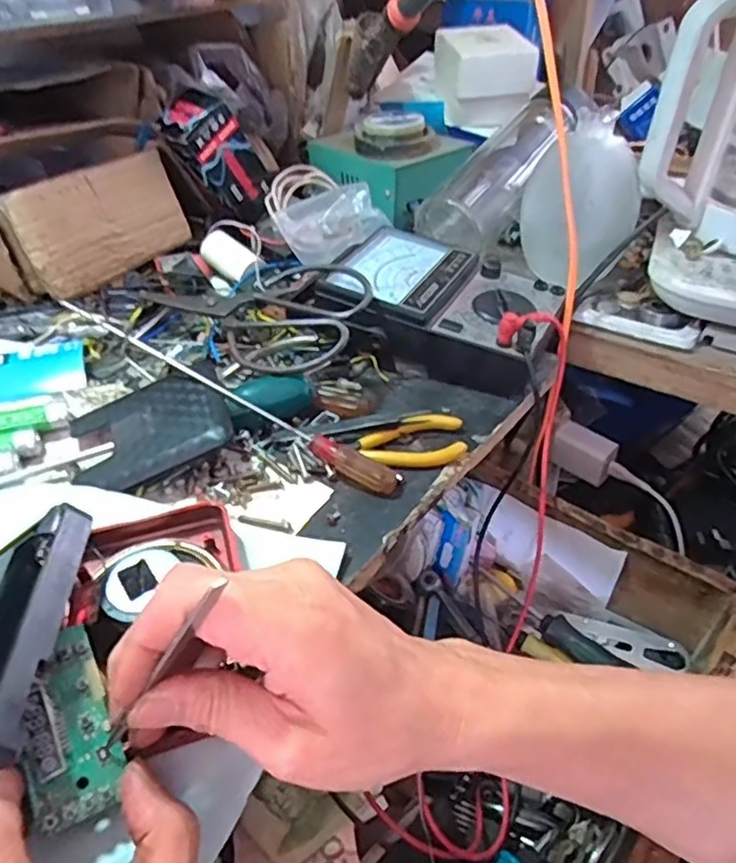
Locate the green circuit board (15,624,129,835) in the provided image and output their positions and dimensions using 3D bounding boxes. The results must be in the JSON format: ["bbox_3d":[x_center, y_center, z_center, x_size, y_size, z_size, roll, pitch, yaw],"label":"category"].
[{"bbox_3d":[-0.119,0.115,0.258,0.033,0.013,0.071,-12,58,-33],"label":"green circuit board"}]

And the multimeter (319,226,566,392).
[{"bbox_3d":[0.058,-0.099,0.497,0.167,0.048,0.127,17,43,20],"label":"multimeter"}]

